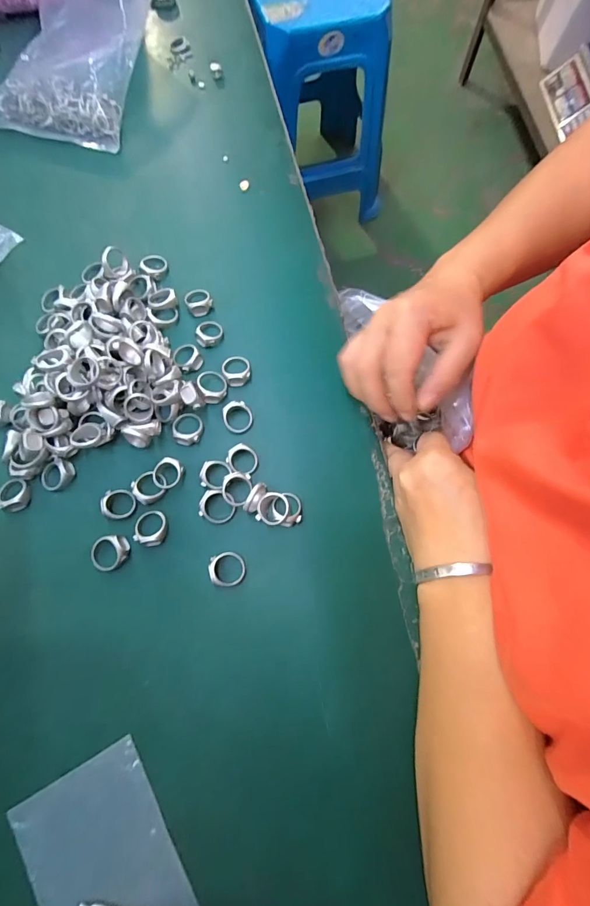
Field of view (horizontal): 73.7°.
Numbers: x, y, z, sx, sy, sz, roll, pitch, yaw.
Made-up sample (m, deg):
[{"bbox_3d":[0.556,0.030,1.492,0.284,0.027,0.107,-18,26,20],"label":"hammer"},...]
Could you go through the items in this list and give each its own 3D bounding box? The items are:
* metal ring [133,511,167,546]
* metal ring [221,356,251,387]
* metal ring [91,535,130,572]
[{"bbox_3d":[-0.106,0.055,0.288,0.024,0.010,0.026,0,73,-1],"label":"metal ring"},{"bbox_3d":[-0.049,-0.070,0.326,0.023,0.009,0.028,-8,73,-4],"label":"metal ring"},{"bbox_3d":[-0.135,0.072,0.285,0.027,0.008,0.025,0,73,-1],"label":"metal ring"}]

